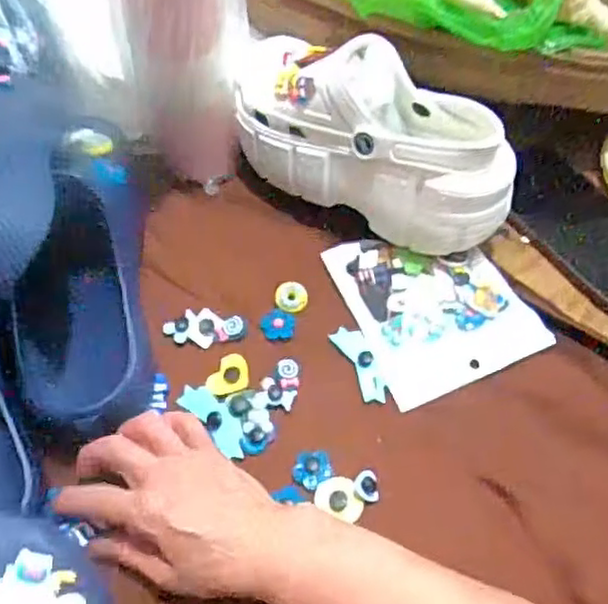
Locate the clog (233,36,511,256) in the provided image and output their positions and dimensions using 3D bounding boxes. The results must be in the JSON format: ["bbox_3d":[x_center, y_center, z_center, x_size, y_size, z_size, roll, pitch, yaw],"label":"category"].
[{"bbox_3d":[0.043,-0.131,0.506,0.241,0.089,0.096,34,64,21],"label":"clog"}]

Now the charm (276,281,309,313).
[{"bbox_3d":[-0.009,-0.004,0.506,0.024,0.004,0.026,-1,57,1],"label":"charm"}]

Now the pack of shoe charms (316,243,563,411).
[{"bbox_3d":[0.093,-0.005,0.494,0.116,0.015,0.139,-23,62,-4],"label":"pack of shoe charms"}]

